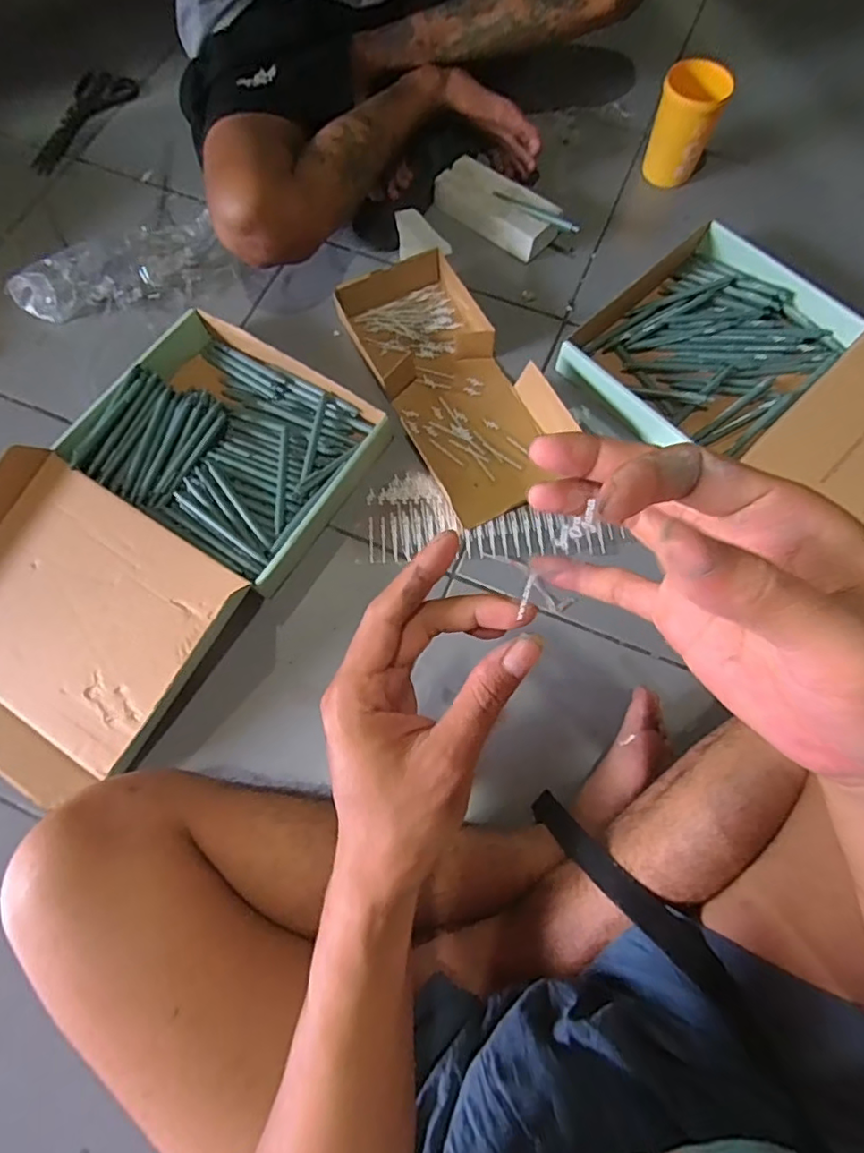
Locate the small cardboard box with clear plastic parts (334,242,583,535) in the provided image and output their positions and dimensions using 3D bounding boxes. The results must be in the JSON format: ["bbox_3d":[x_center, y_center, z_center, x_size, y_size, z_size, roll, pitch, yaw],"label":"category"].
[{"bbox_3d":[0.029,-0.251,0.734,0.177,0.048,0.357,-27,72,-9],"label":"small cardboard box with clear plastic parts"}]

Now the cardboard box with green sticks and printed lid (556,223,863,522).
[{"bbox_3d":[0.464,-0.204,0.688,0.559,0.085,0.356,43,76,14],"label":"cardboard box with green sticks and printed lid"}]

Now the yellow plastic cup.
[{"bbox_3d":[0.357,-0.638,0.821,0.084,0.129,0.072,17,71,7],"label":"yellow plastic cup"}]

